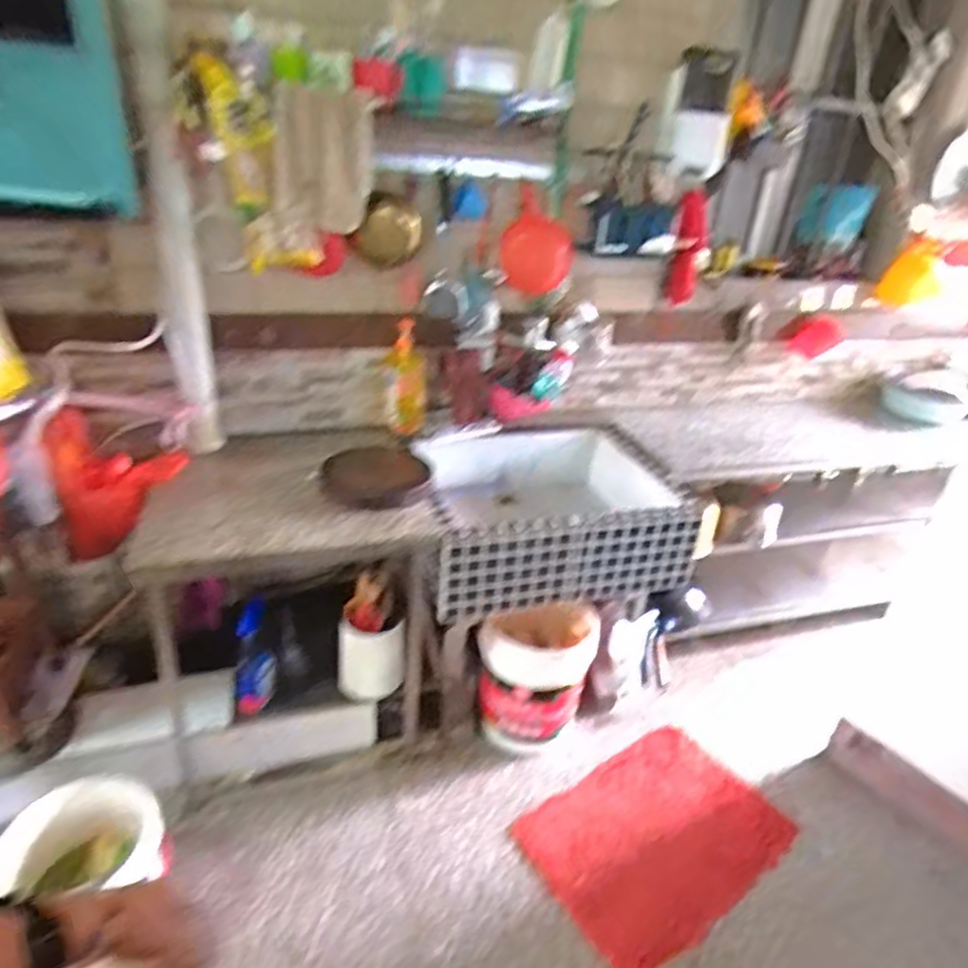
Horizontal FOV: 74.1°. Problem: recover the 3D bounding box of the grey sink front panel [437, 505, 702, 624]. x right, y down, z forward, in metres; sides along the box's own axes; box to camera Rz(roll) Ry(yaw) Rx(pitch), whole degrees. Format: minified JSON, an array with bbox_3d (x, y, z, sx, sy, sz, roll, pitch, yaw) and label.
[{"bbox_3d":[0.215,0.187,1.496,0.649,0.232,0.020,-6,29,-20],"label":"grey sink front panel"}]

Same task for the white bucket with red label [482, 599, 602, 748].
[{"bbox_3d":[0.138,0.504,1.749,0.276,0.412,0.264,6,28,-3],"label":"white bucket with red label"}]

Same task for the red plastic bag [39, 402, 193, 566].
[{"bbox_3d":[-0.822,-0.006,1.428,0.239,0.303,0.188,8,27,7],"label":"red plastic bag"}]

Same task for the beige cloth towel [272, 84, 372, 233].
[{"bbox_3d":[-0.318,-0.641,1.296,0.211,0.266,0.035,-20,48,-35],"label":"beige cloth towel"}]

